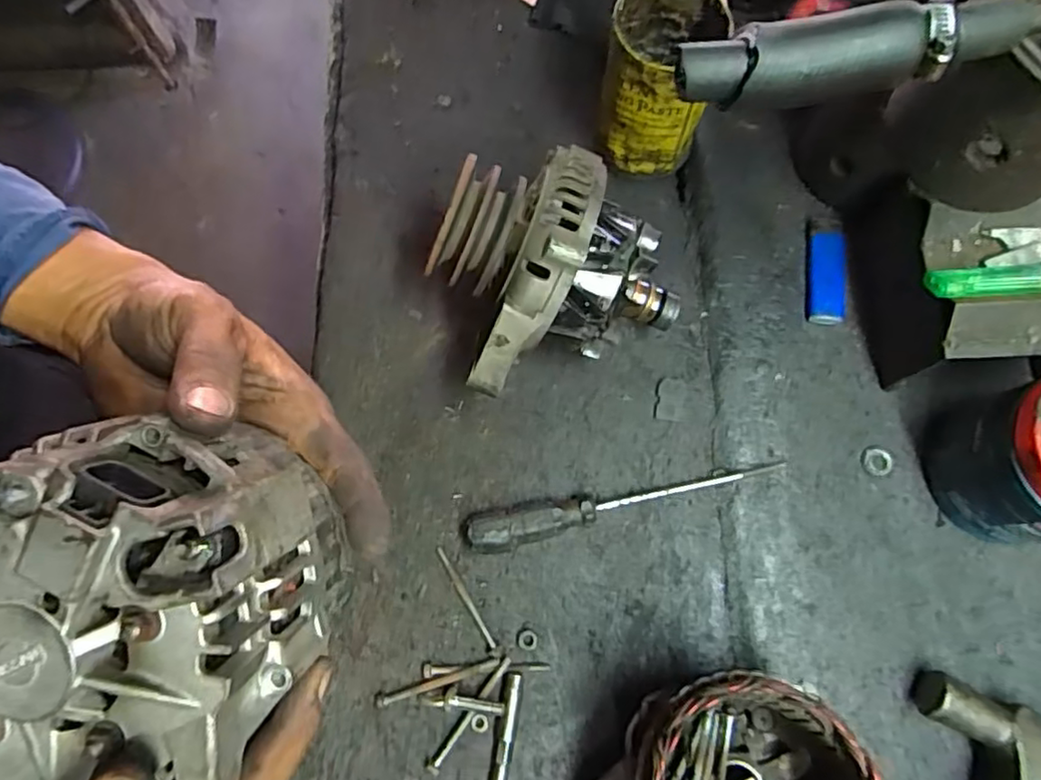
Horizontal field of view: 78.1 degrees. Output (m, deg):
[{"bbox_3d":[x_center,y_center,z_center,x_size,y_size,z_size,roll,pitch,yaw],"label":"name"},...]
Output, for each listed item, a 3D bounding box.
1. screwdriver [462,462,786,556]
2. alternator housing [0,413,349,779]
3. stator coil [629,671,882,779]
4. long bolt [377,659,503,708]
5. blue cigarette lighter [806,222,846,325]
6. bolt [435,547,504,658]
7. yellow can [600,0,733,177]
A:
[{"bbox_3d":[0.067,0.072,0.417,0.210,0.023,0.027,-13,76,-4],"label":"screwdriver"},{"bbox_3d":[-0.140,0.086,0.229,0.127,0.082,0.154,-1,99,3],"label":"alternator housing"},{"bbox_3d":[0.108,0.191,0.306,0.108,0.061,0.105,0,76,-1],"label":"stator coil"},{"bbox_3d":[-0.051,0.181,0.396,0.077,0.007,0.008,-16,75,-3],"label":"long bolt"},{"bbox_3d":[0.218,-0.084,0.460,0.026,0.008,0.077,7,76,1],"label":"blue cigarette lighter"},{"bbox_3d":[-0.035,0.135,0.409,0.009,0.008,0.076,-33,77,-8],"label":"bolt"},{"bbox_3d":[0.095,-0.214,0.455,0.073,0.111,0.075,7,76,1],"label":"yellow can"}]

